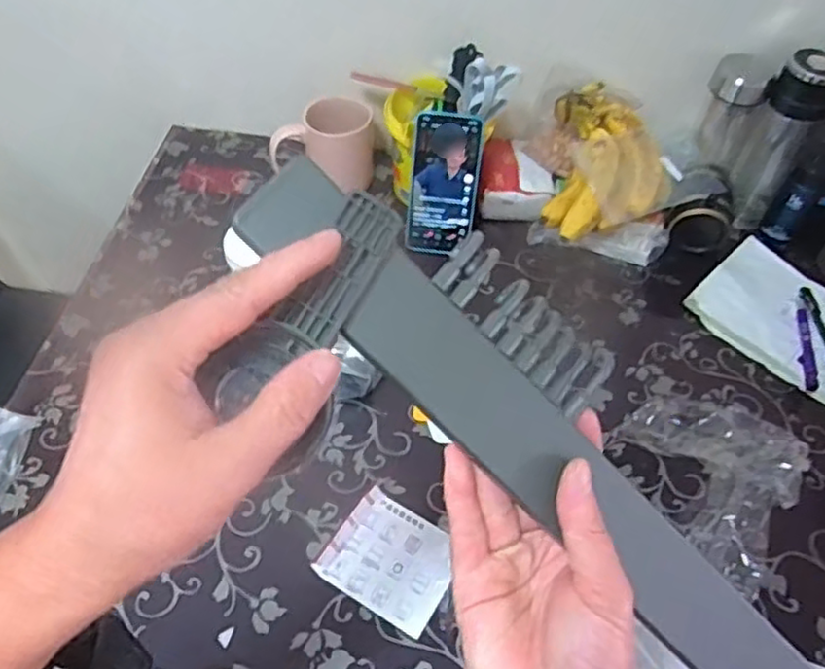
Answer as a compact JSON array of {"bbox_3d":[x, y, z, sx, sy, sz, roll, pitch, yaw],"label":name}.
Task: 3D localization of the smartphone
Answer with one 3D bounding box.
[{"bbox_3d":[0.037,-0.179,0.831,0.079,0.167,0.012,11,26,6],"label":"smartphone"}]

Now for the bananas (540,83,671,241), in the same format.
[{"bbox_3d":[0.235,-0.204,0.839,0.163,0.085,0.209,20,54,12],"label":"bananas"}]

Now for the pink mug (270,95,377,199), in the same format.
[{"bbox_3d":[-0.117,-0.244,0.903,0.122,0.102,0.085,9,52,4],"label":"pink mug"}]

